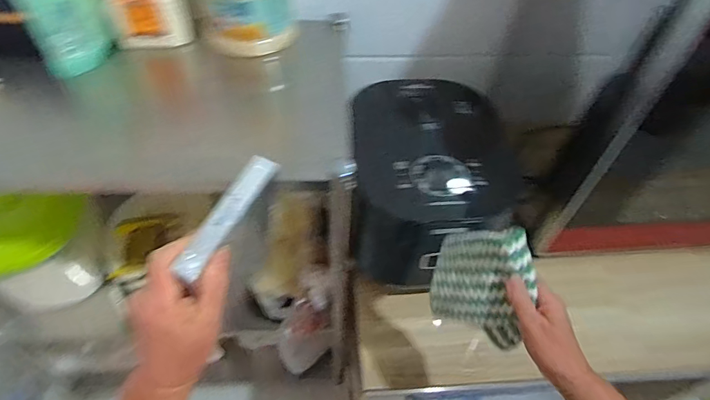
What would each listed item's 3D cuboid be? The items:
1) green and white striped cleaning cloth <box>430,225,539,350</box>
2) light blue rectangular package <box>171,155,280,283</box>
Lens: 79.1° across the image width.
[{"bbox_3d":[0.143,0.084,0.474,0.107,0.125,0.075,25,54,15],"label":"green and white striped cleaning cloth"},{"bbox_3d":[-0.101,0.010,0.342,0.023,0.011,0.121,20,54,10],"label":"light blue rectangular package"}]

